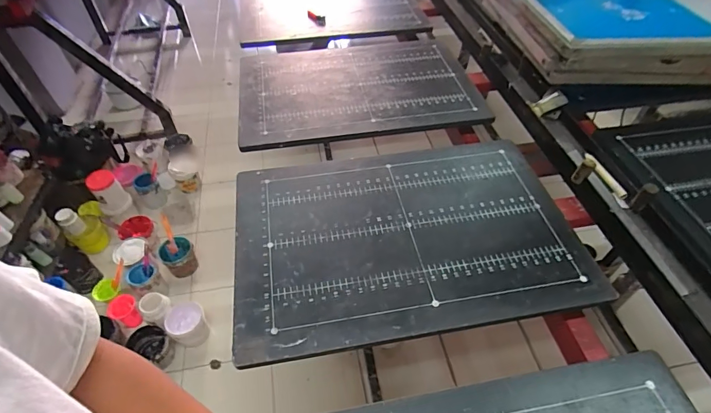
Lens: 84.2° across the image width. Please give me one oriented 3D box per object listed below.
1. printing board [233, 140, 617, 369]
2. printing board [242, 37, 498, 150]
[{"bbox_3d":[0.079,0.042,0.707,0.574,0.019,0.389,-8,51,-5],"label":"printing board"},{"bbox_3d":[-0.009,-0.326,1.005,0.567,0.029,0.422,-8,51,-5],"label":"printing board"}]

